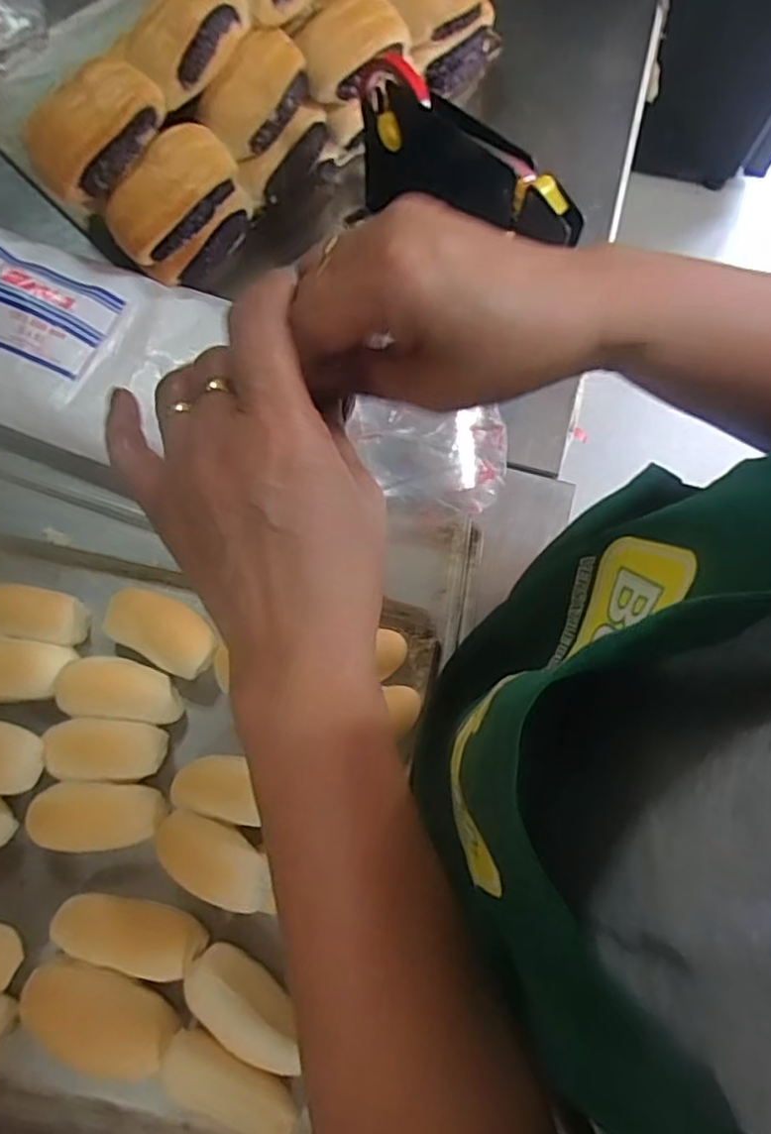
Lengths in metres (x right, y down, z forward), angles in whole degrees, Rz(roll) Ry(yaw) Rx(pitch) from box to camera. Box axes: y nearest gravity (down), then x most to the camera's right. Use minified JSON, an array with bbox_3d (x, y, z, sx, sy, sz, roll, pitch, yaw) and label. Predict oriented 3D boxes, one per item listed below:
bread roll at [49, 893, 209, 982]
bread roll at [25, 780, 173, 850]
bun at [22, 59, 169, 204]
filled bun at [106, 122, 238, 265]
[{"bbox_3d":[-0.152,0.219,0.394,0.085,0.023,0.035,16,72,4],"label":"bread roll"},{"bbox_3d":[-0.178,0.156,0.414,0.079,0.027,0.038,2,72,0],"label":"bread roll"},{"bbox_3d":[-0.216,-0.324,0.491,0.069,0.042,0.097,27,73,7],"label":"bun"},{"bbox_3d":[-0.165,-0.287,0.512,0.060,0.046,0.109,42,85,-12],"label":"filled bun"}]

